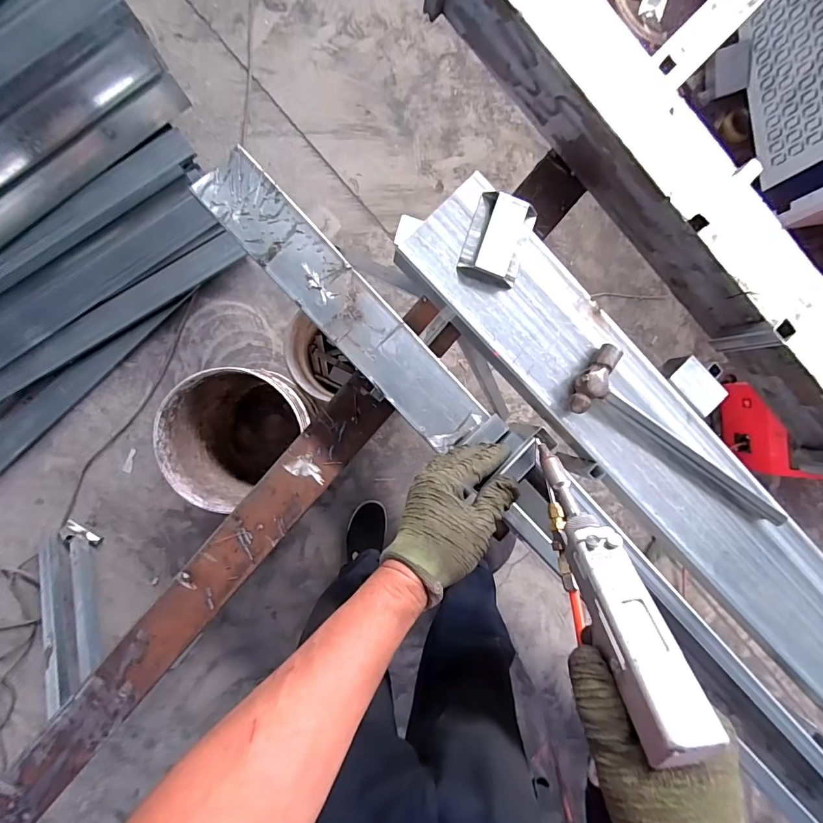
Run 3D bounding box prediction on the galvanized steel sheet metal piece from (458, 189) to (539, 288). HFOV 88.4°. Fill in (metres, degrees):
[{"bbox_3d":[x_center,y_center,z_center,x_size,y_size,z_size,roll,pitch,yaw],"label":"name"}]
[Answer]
[{"bbox_3d":[0.109,-0.215,0.530,0.075,0.023,0.101,19,90,-5],"label":"galvanized steel sheet metal piece"}]

